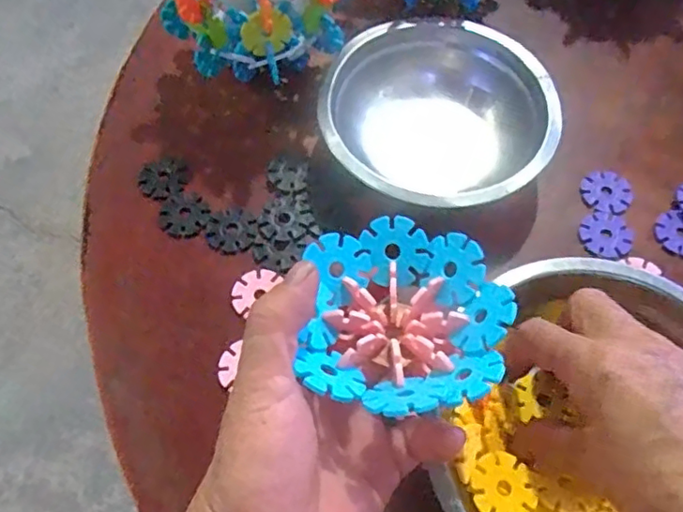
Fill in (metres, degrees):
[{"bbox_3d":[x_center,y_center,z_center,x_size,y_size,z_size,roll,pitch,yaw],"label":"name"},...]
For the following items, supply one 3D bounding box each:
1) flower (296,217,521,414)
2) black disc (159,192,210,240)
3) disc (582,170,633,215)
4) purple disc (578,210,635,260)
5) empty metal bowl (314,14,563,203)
[{"bbox_3d":[0.026,0.022,0.239,0.080,0.034,0.086,0,67,1],"label":"flower"},{"bbox_3d":[-0.099,-0.026,0.363,0.029,0.004,0.032,-11,63,-6],"label":"black disc"},{"bbox_3d":[0.172,-0.042,0.374,0.032,0.004,0.032,0,63,0],"label":"disc"},{"bbox_3d":[0.163,-0.013,0.355,0.033,0.004,0.031,0,63,0],"label":"purple disc"},{"bbox_3d":[0.062,-0.088,0.372,0.137,0.045,0.136,0,63,0],"label":"empty metal bowl"}]

